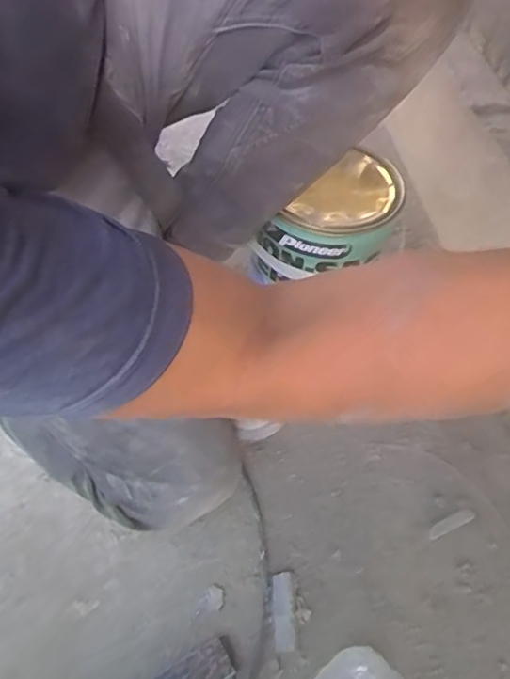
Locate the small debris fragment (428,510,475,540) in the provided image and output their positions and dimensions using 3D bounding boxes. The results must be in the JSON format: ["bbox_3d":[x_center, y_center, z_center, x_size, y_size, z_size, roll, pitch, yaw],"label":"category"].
[{"bbox_3d":[0.202,0.190,0.564,0.054,0.004,0.013,-18,55,-19],"label":"small debris fragment"}]

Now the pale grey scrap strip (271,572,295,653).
[{"bbox_3d":[0.025,0.247,0.497,0.019,0.005,0.065,2,51,-4],"label":"pale grey scrap strip"}]

